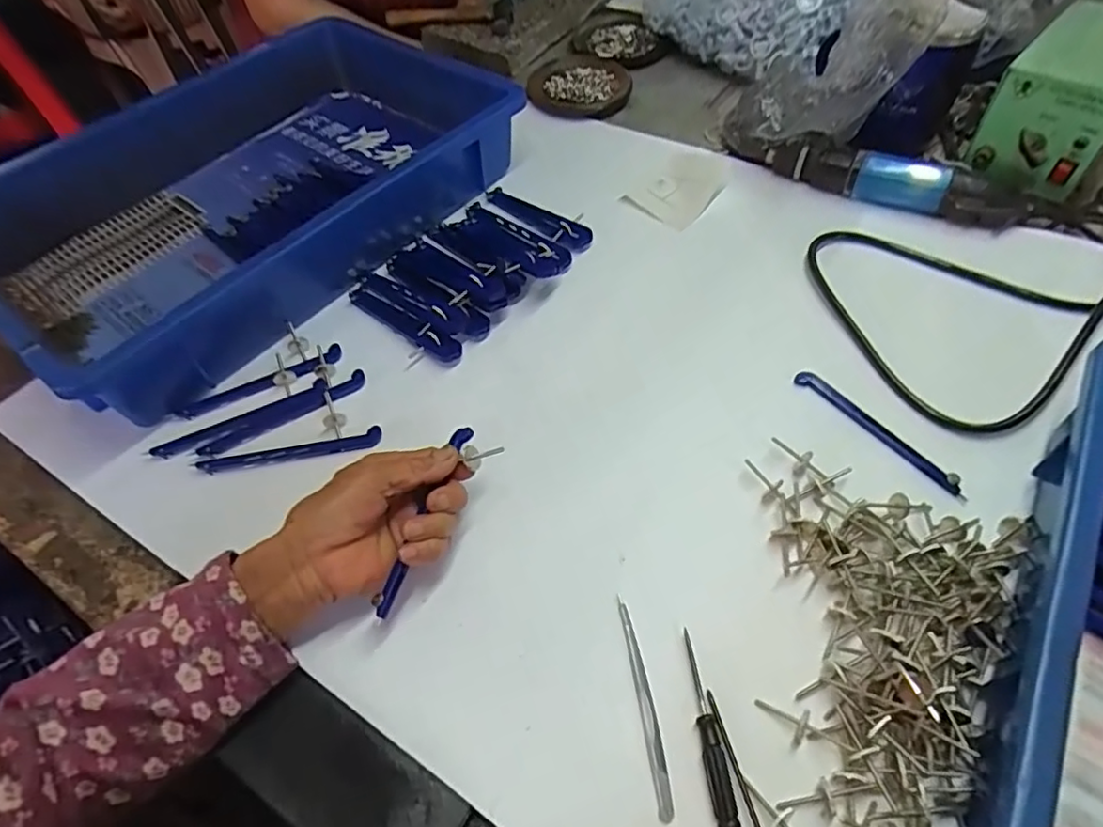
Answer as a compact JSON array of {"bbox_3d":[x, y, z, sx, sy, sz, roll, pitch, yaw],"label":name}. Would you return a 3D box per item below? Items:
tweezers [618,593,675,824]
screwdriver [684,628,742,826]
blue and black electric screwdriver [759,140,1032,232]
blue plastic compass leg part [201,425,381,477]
[{"bbox_3d":[0.048,0.149,0.316,0.009,0.004,0.105,-9,54,-2],"label":"tweezers"},{"bbox_3d":[0.078,0.158,0.306,0.010,0.006,0.091,-7,54,0],"label":"screwdriver"},{"bbox_3d":[0.295,-0.207,0.524,0.207,0.031,0.052,24,60,20],"label":"blue and black electric screwdriver"},{"bbox_3d":[-0.179,0.025,0.418,0.120,0.008,0.014,-11,54,-3],"label":"blue plastic compass leg part"}]

